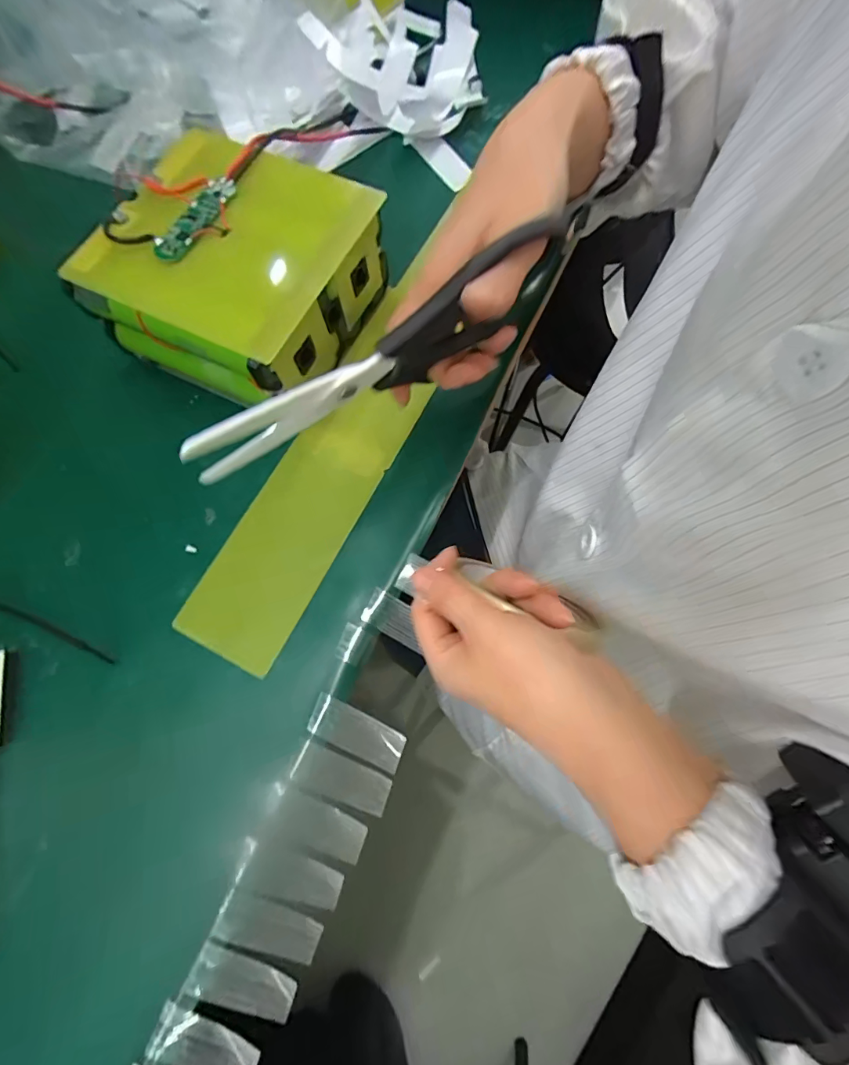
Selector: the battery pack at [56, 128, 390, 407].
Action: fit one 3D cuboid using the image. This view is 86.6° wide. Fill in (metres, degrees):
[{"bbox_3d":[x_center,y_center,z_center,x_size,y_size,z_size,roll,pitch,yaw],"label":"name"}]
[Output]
[{"bbox_3d":[-0.112,-0.161,0.286,0.142,0.068,0.139,26,74,9],"label":"battery pack"}]

